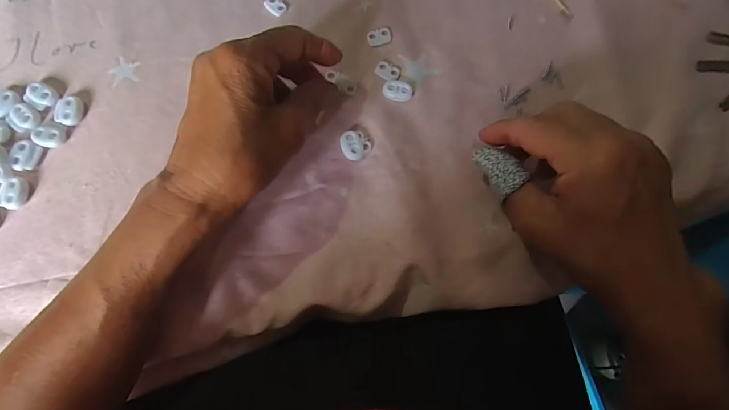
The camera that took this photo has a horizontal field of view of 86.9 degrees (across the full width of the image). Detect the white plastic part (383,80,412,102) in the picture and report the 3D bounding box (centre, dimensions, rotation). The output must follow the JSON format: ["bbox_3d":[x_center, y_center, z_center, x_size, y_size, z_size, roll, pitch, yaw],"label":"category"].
[{"bbox_3d":[0.025,-0.086,0.290,0.022,0.004,0.015,6,76,0],"label":"white plastic part"}]

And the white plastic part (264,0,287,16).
[{"bbox_3d":[-0.071,-0.159,0.309,0.017,0.004,0.013,43,79,9],"label":"white plastic part"}]

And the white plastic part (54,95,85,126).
[{"bbox_3d":[-0.213,-0.069,0.278,0.016,0.007,0.023,4,76,0],"label":"white plastic part"}]

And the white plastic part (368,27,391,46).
[{"bbox_3d":[0.012,-0.133,0.303,0.019,0.004,0.013,-19,77,-6],"label":"white plastic part"}]

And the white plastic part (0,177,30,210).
[{"bbox_3d":[-0.238,-0.008,0.261,0.015,0.005,0.021,1,76,-1],"label":"white plastic part"}]

